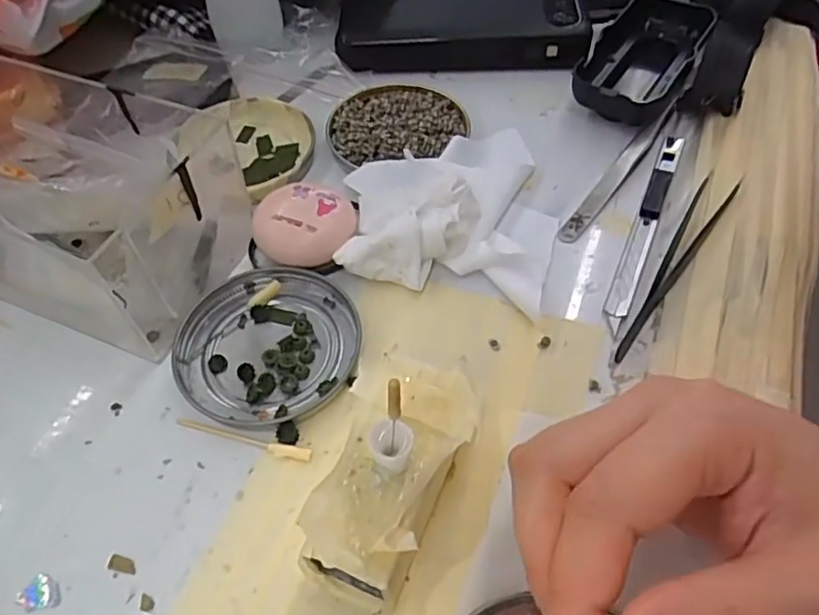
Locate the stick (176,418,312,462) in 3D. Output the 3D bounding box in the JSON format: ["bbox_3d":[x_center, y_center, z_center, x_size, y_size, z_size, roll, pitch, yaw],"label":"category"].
[{"bbox_3d":[-0.068,0.053,0.252,0.059,0.004,0.006,12,56,11],"label":"stick"}]

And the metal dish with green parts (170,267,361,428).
[{"bbox_3d":[-0.062,0.015,0.277,0.075,0.008,0.076,-1,54,2],"label":"metal dish with green parts"}]

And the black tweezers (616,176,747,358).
[{"bbox_3d":[0.124,-0.022,0.294,0.016,0.006,0.123,29,61,21],"label":"black tweezers"}]

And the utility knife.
[{"bbox_3d":[0.119,-0.045,0.312,0.011,0.006,0.140,20,58,16],"label":"utility knife"}]

